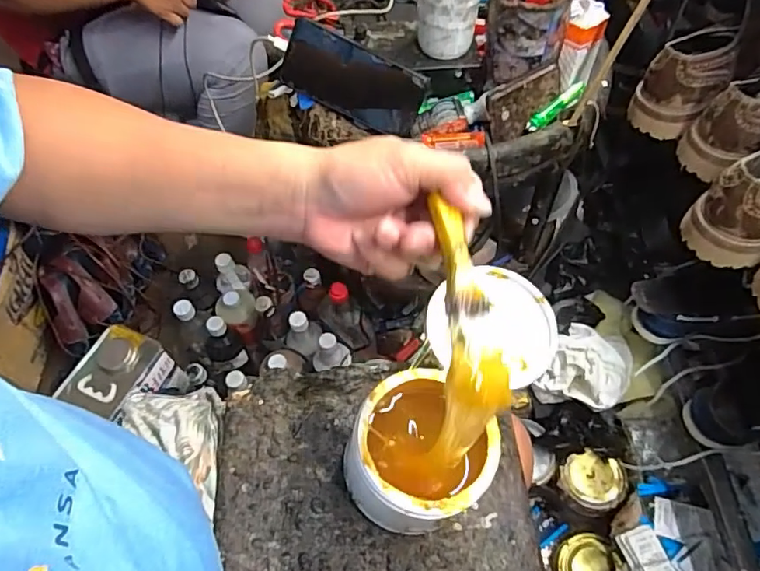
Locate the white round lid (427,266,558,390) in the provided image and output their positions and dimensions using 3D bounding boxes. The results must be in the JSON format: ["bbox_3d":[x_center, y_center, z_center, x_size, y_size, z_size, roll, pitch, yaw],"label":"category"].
[{"bbox_3d":[0.096,0.028,0.442,0.108,0.012,0.099,3,66,-8],"label":"white round lid"}]

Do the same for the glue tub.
[{"bbox_3d":[0.030,0.131,0.401,0.104,0.073,0.099,-2,57,2],"label":"glue tub"}]

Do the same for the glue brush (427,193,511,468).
[{"bbox_3d":[0.048,0.023,0.295,0.034,0.045,0.147,-3,77,1],"label":"glue brush"}]

